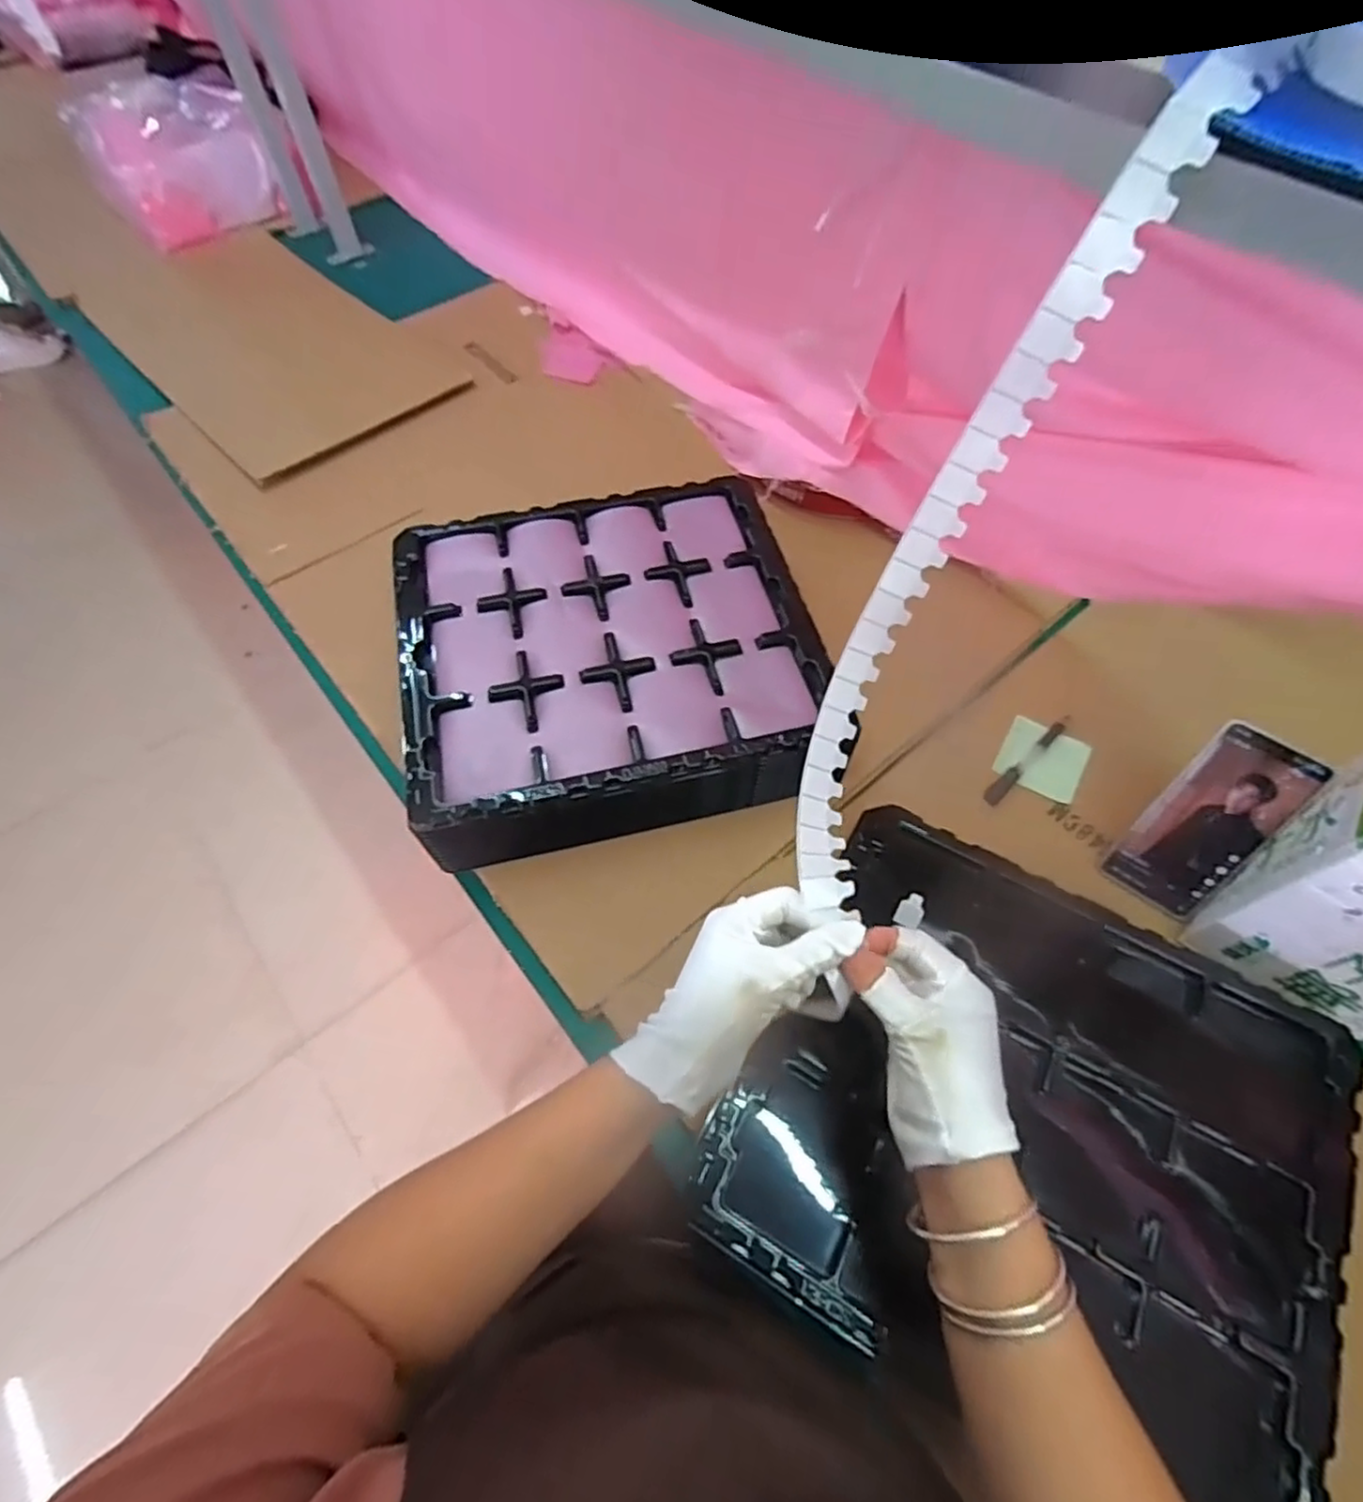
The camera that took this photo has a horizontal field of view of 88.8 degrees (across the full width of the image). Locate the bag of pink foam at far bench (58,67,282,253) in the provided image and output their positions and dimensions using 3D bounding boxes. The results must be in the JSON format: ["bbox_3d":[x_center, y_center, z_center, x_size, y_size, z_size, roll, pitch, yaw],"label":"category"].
[{"bbox_3d":[-0.873,-1.035,1.192,0.276,0.112,0.414,-24,63,-13],"label":"bag of pink foam at far bench"}]

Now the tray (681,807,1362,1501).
[{"bbox_3d":[0.240,0.252,0.475,0.369,0.030,0.334,26,64,15],"label":"tray"}]

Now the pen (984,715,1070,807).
[{"bbox_3d":[0.338,0.007,0.676,0.142,0.007,0.014,-39,67,-20],"label":"pen"}]

